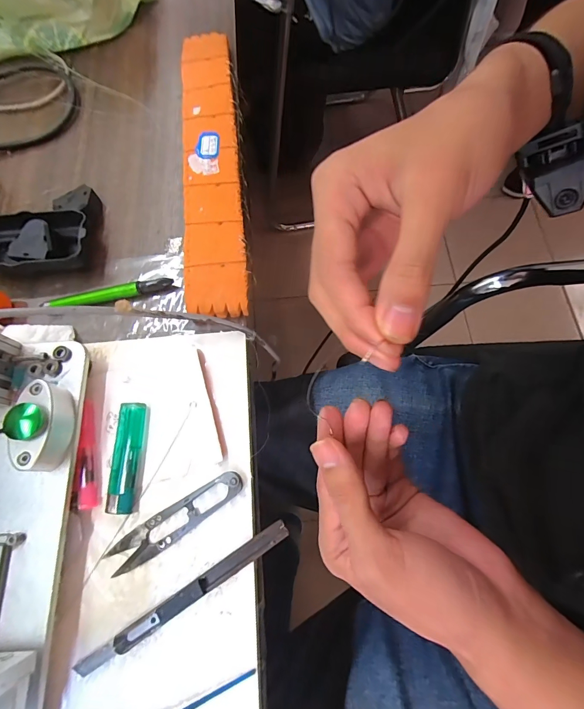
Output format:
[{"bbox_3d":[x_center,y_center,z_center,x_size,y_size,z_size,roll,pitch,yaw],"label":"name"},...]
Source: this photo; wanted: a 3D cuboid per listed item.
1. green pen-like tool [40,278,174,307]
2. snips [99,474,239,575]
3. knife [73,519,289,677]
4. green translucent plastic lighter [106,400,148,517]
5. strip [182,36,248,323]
[{"bbox_3d":[-0.158,-0.052,0.308,0.106,0.010,0.013,-13,72,-3],"label":"green pen-like tool"},{"bbox_3d":[-0.081,0.116,0.248,0.102,0.010,0.021,-33,74,-10],"label":"snips"},{"bbox_3d":[-0.068,0.159,0.233,0.152,0.010,0.012,-32,74,-10],"label":"knife"},{"bbox_3d":[-0.122,0.074,0.262,0.020,0.010,0.077,-2,71,0],"label":"green translucent plastic lighter"},{"bbox_3d":[-0.079,-0.191,0.349,0.052,0.017,0.333,-6,71,-1],"label":"strip"}]

